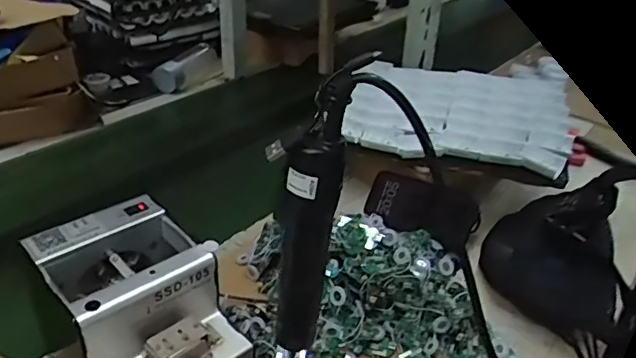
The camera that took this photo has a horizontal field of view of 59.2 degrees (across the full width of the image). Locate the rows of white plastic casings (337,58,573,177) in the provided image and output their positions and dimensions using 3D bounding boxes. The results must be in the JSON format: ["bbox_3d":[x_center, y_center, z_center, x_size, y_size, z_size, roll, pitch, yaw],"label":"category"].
[{"bbox_3d":[0.199,-0.102,0.837,0.328,0.048,0.236,13,33,13],"label":"rows of white plastic casings"}]

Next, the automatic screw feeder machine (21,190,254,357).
[{"bbox_3d":[-0.157,0.130,0.506,0.122,0.142,0.171,-23,41,-37],"label":"automatic screw feeder machine"}]

